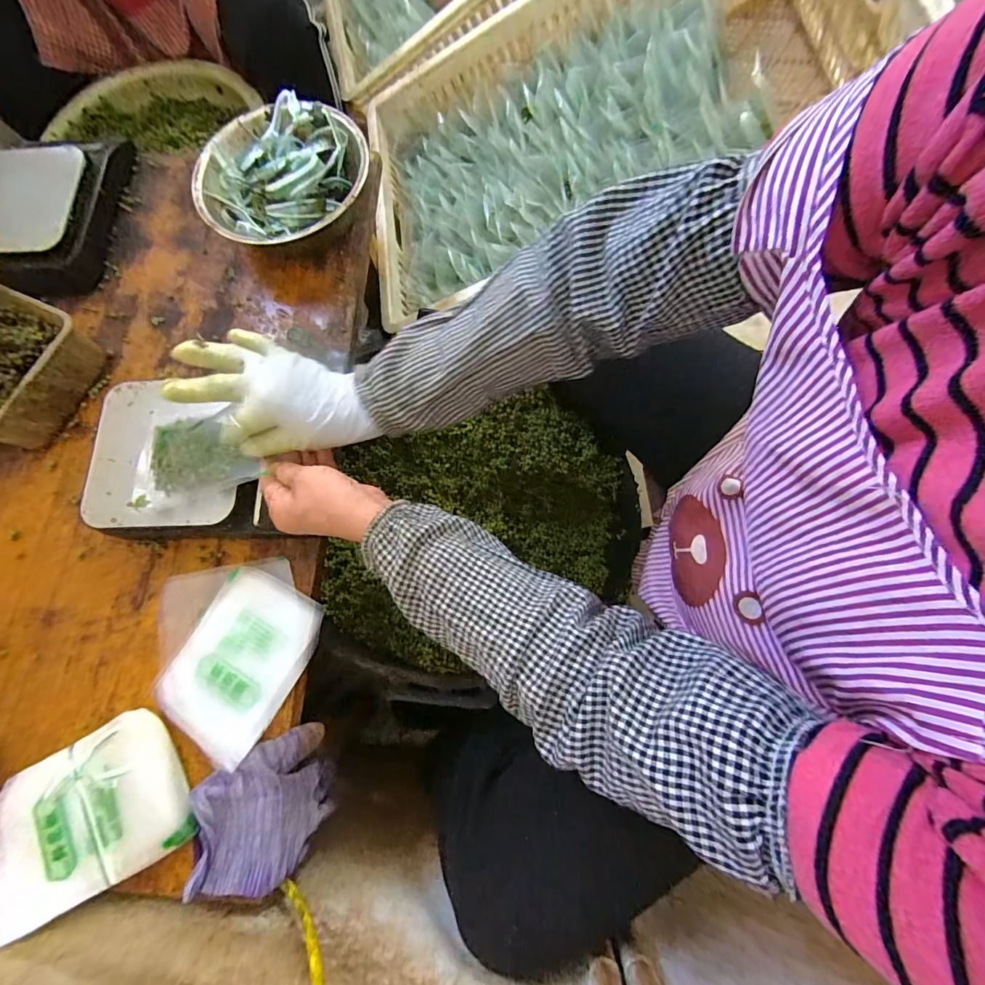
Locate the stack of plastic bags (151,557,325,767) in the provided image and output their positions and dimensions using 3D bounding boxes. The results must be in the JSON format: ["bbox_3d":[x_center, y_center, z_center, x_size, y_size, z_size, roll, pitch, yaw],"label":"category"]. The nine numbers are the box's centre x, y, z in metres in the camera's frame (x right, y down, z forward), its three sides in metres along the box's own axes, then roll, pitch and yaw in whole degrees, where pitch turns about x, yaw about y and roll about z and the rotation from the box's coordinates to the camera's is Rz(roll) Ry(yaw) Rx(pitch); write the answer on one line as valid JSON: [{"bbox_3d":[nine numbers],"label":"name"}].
[{"bbox_3d":[-0.243,0.132,0.390,0.150,0.014,0.153,27,78,8],"label":"stack of plastic bags"}]

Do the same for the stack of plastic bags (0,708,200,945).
[{"bbox_3d":[-0.332,0.262,0.348,0.147,0.019,0.112,-28,77,-5],"label":"stack of plastic bags"}]

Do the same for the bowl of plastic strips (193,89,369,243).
[{"bbox_3d":[-0.232,-0.347,0.495,0.185,0.073,0.179,0,76,2],"label":"bowl of plastic strips"}]

